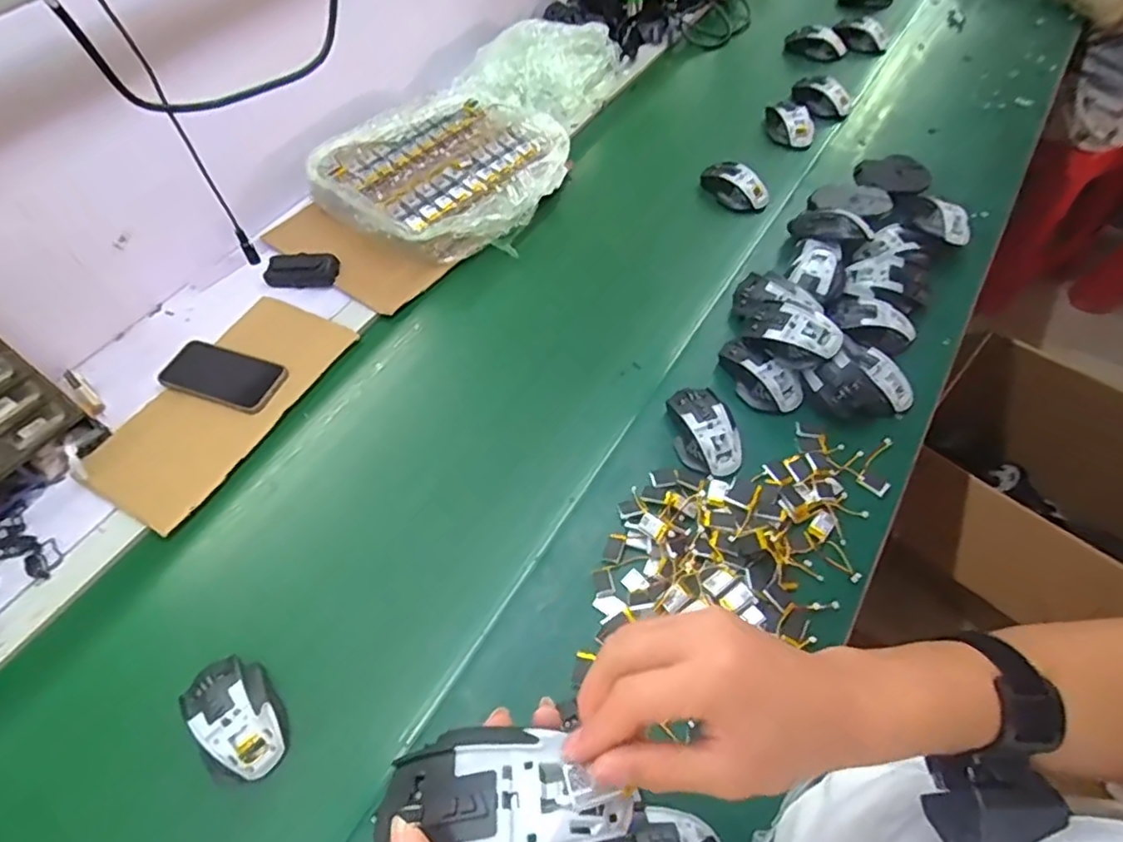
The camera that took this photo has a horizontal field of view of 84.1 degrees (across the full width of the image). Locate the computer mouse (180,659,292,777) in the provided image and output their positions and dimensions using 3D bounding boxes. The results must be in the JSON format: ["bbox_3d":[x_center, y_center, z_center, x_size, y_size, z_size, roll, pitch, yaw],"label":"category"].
[{"bbox_3d":[-0.300,0.269,0.575,0.112,0.034,0.068,38,65,23],"label":"computer mouse"}]

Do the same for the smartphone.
[{"bbox_3d":[-0.439,-0.060,0.809,0.160,0.005,0.078,17,59,12],"label":"smartphone"}]

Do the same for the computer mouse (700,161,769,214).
[{"bbox_3d":[0.279,-0.379,1.008,0.116,0.050,0.055,35,64,22],"label":"computer mouse"}]

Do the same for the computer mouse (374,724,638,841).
[{"bbox_3d":[-0.026,0.175,0.281,0.112,0.031,0.067,7,57,6],"label":"computer mouse"}]

